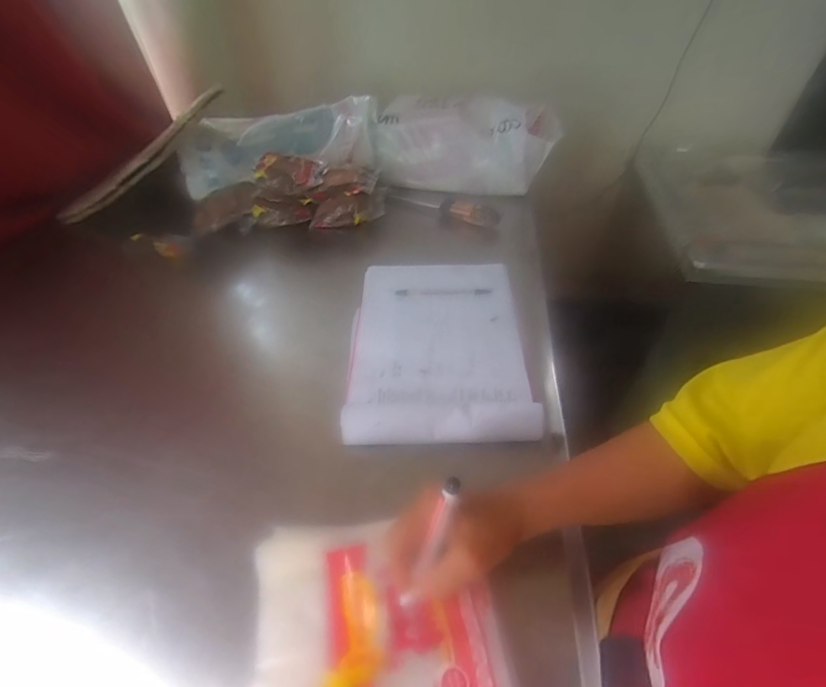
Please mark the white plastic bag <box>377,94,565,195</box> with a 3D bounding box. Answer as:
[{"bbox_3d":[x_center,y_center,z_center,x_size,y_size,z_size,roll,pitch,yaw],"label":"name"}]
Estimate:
[{"bbox_3d":[0.105,-0.386,0.831,0.335,0.134,0.107,10,48,11],"label":"white plastic bag"}]

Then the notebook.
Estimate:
[{"bbox_3d":[0.029,-0.012,0.551,0.215,0.032,0.315,-3,46,0],"label":"notebook"}]

